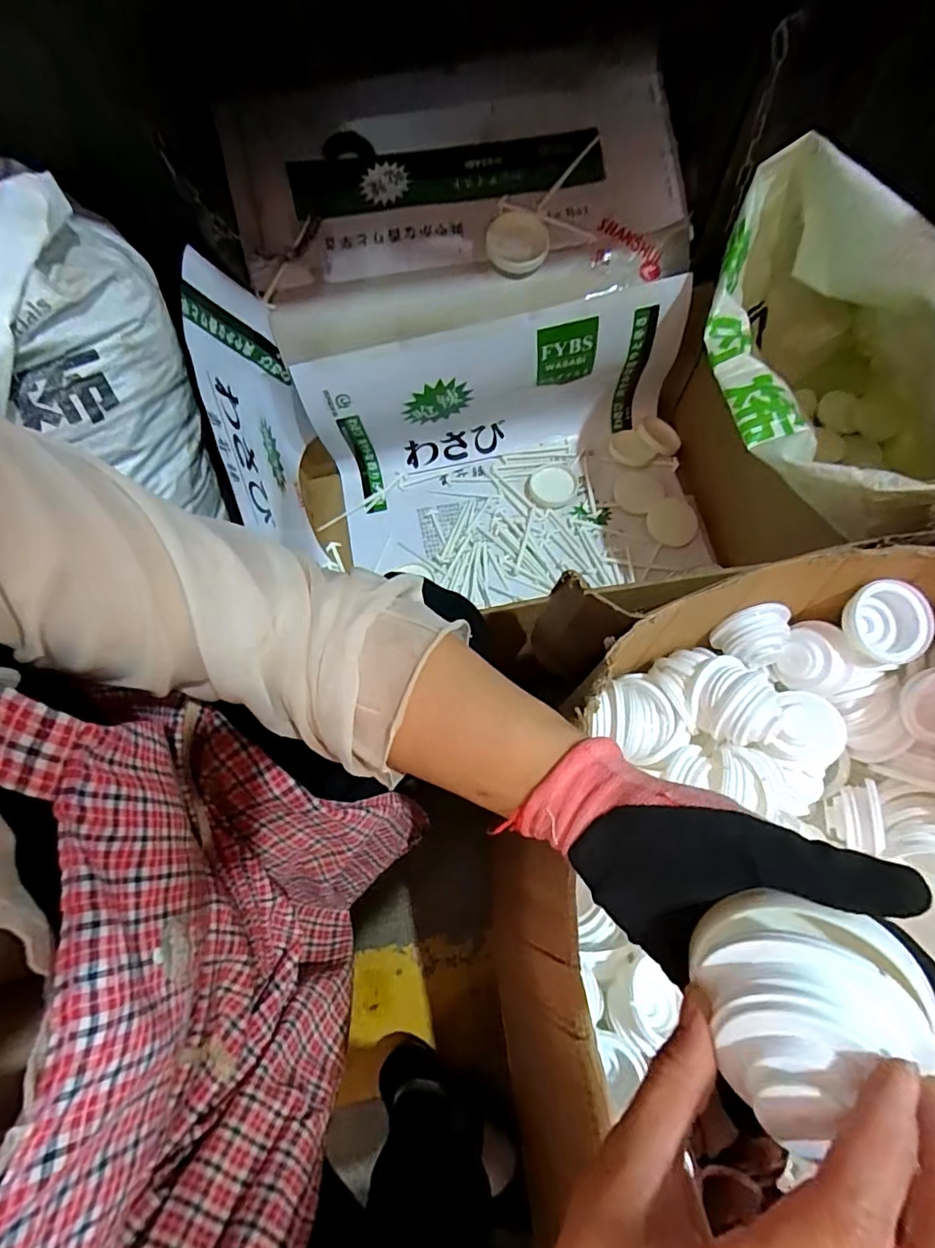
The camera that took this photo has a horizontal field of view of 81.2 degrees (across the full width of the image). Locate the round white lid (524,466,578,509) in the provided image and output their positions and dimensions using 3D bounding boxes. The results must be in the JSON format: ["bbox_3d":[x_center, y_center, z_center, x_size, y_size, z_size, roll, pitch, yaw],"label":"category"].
[{"bbox_3d":[0.146,-0.238,0.941,0.086,0.011,0.082,-1,70,2],"label":"round white lid"}]

